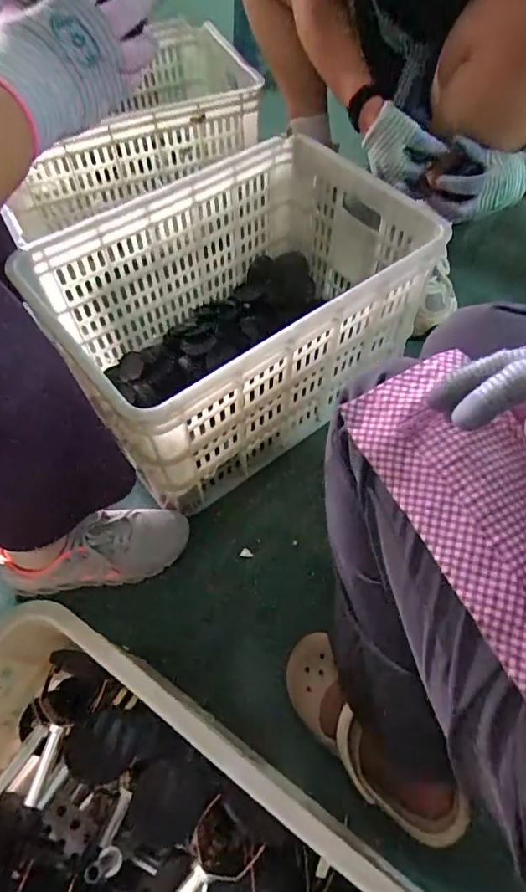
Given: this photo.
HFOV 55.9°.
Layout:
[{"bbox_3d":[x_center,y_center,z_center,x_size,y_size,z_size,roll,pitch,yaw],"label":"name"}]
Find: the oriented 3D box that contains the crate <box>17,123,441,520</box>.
[{"bbox_3d":[-0.038,-0.217,0.817,0.572,0.300,0.379,-32,63,-20],"label":"crate"}]

